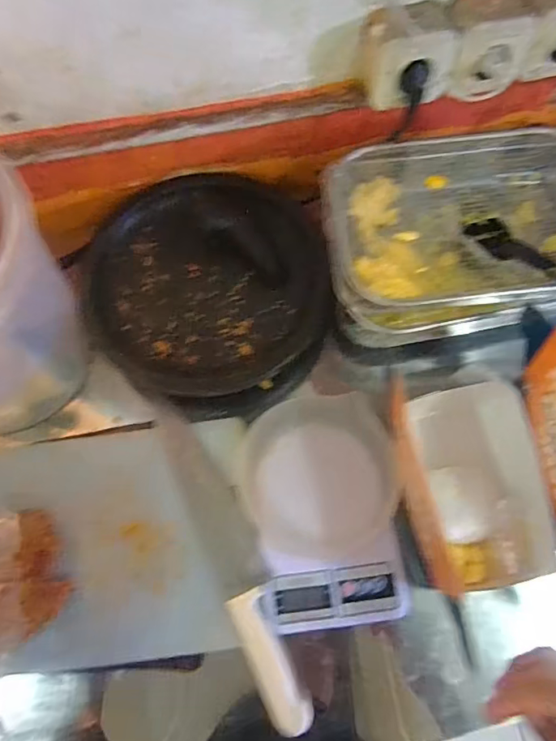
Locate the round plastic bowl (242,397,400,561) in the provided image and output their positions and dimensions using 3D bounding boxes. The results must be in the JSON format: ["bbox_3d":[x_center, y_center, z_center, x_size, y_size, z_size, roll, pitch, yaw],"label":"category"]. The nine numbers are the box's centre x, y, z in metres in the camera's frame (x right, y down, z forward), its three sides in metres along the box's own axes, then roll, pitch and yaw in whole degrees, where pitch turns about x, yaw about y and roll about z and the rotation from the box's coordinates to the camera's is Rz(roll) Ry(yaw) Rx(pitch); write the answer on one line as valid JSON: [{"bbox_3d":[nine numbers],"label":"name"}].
[{"bbox_3d":[0.043,0.108,0.505,0.154,0.049,0.152,-6,68,-1],"label":"round plastic bowl"}]

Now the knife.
[{"bbox_3d":[-0.050,0.180,0.501,0.051,0.017,0.332,-24,70,-8],"label":"knife"}]

